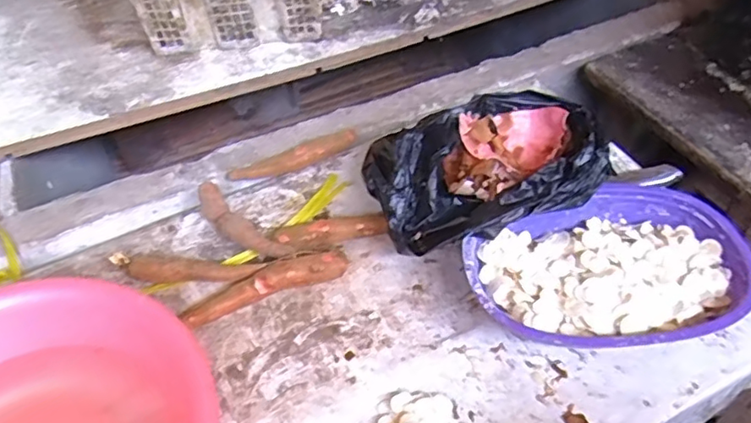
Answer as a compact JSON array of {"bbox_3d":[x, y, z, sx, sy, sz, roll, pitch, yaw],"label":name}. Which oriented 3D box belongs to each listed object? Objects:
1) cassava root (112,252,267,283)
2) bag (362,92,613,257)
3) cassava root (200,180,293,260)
[{"bbox_3d":[-0.239,0.077,0.749,0.200,0.035,0.028,2,46,8],"label":"cassava root"},{"bbox_3d":[0.135,-0.054,0.755,0.275,0.123,0.206,-15,46,-8],"label":"bag"},{"bbox_3d":[-0.184,0.021,0.794,0.186,0.035,0.038,33,57,32],"label":"cassava root"}]

